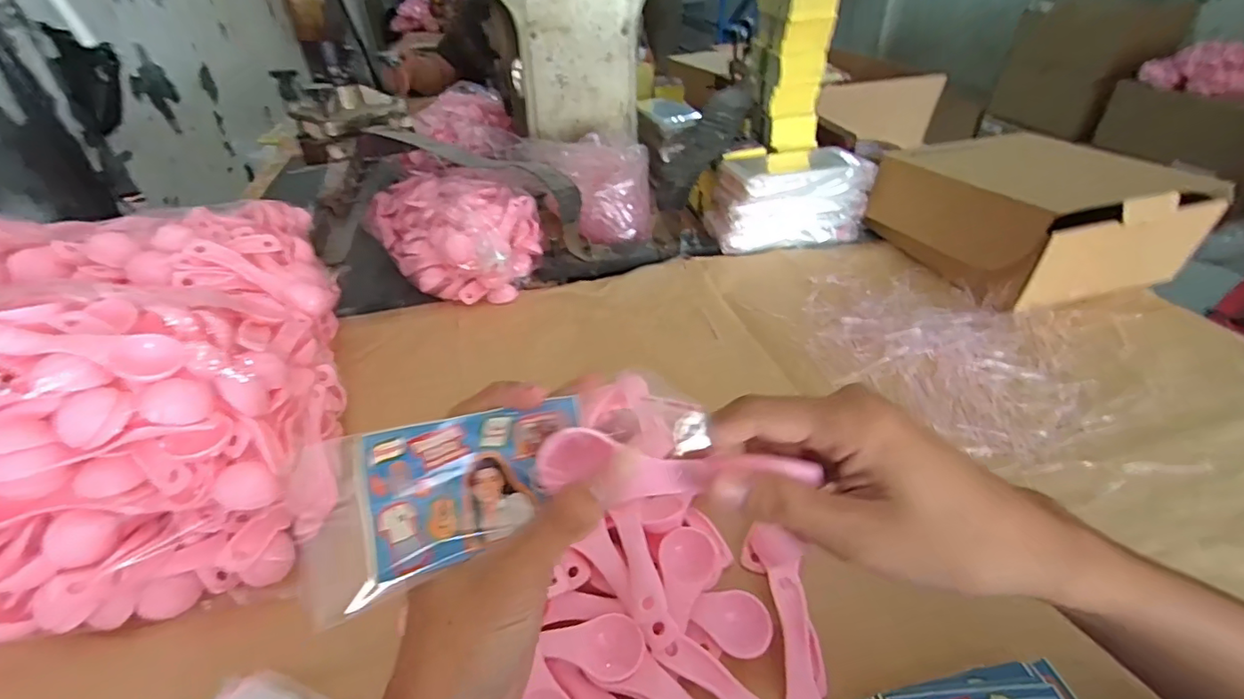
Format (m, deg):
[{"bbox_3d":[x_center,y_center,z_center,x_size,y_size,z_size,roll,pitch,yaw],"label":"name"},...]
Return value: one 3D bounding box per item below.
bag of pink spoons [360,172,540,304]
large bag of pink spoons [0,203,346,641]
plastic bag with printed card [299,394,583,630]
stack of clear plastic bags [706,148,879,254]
[{"bbox_3d":[-0.207,-0.165,0.678,0.183,0.107,0.256,-15,40,-17],"label":"bag of pink spoons"},{"bbox_3d":[-0.381,0.005,0.416,0.282,0.158,0.356,-9,38,-10],"label":"large bag of pink spoons"},{"bbox_3d":[-0.069,0.061,0.220,0.110,0.063,0.009,-10,-7,-15],"label":"plastic bag with printed card"},{"bbox_3d":[0.218,-0.207,0.729,0.203,0.093,0.112,-15,39,-16],"label":"stack of clear plastic bags"}]

